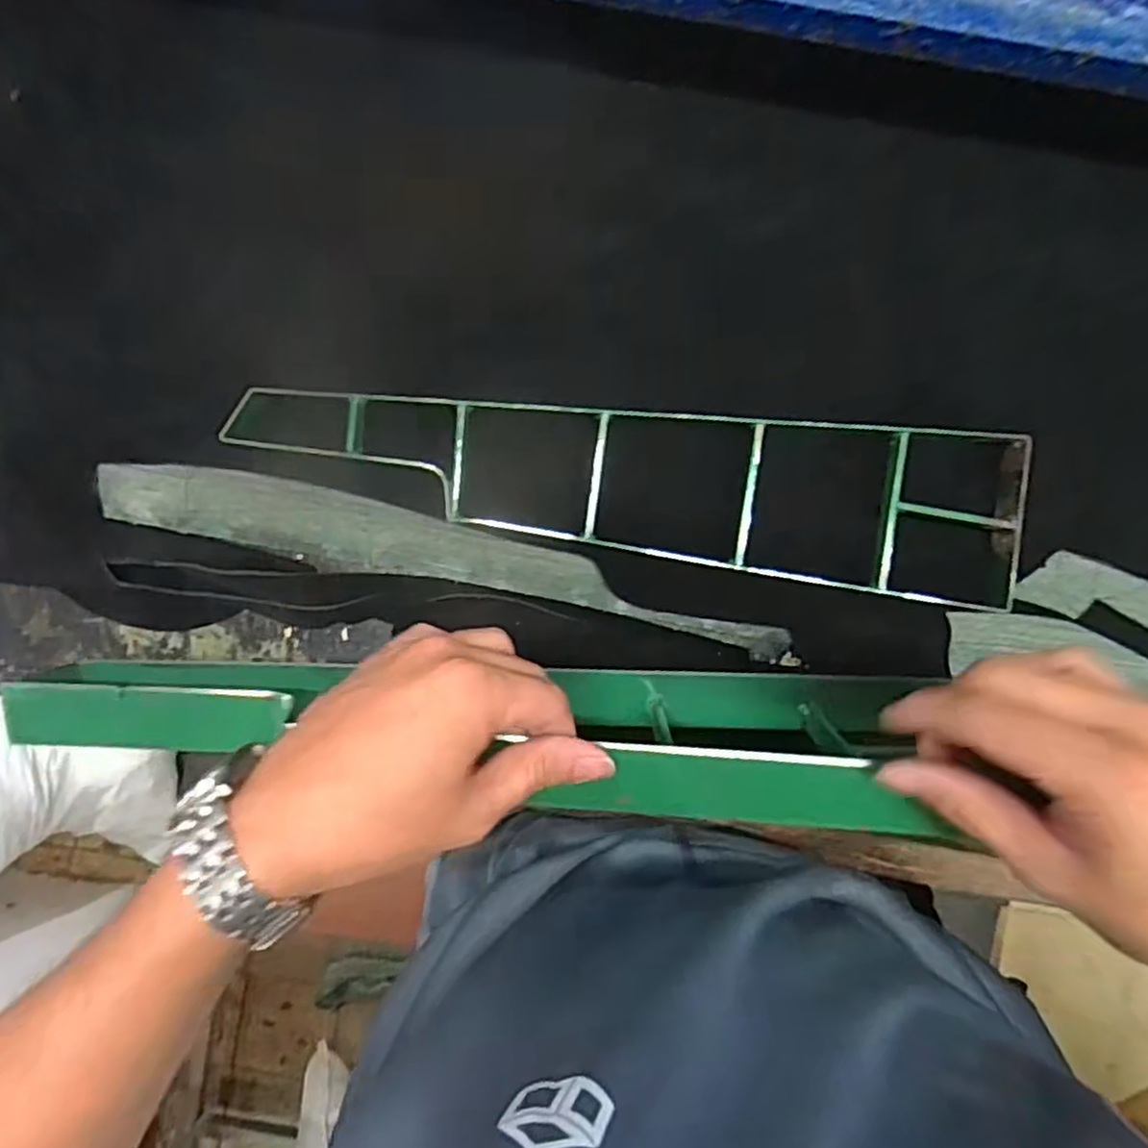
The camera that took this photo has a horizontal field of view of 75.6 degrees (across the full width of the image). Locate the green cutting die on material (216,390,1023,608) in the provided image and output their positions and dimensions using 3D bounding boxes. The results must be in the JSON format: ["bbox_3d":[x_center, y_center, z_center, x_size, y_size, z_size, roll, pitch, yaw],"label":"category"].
[{"bbox_3d":[0.033,-0.060,0.469,0.488,0.041,0.103,7,91,0],"label":"green cutting die on material"}]

